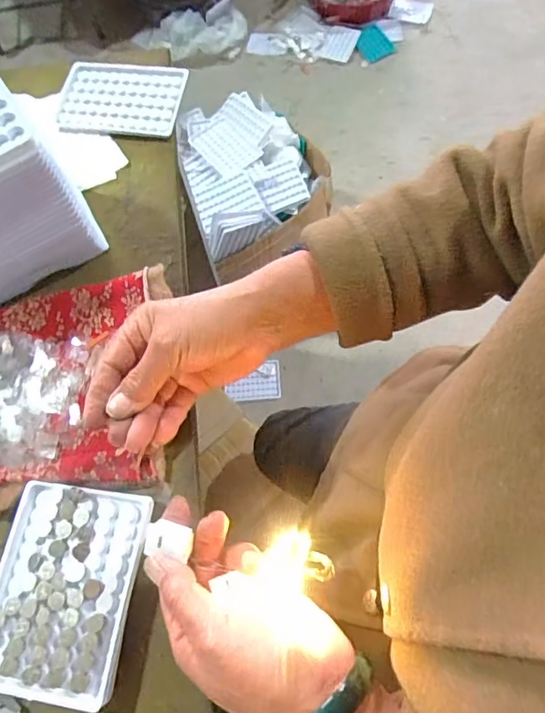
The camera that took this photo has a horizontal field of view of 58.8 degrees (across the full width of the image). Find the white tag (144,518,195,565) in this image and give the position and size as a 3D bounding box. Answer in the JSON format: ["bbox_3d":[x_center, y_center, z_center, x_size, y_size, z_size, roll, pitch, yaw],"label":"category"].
[{"bbox_3d":[-0.061,0.107,0.282,0.025,0.005,0.017,14,70,8],"label":"white tag"}]

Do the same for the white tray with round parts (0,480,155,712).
[{"bbox_3d":[-0.144,0.156,0.331,0.097,0.012,0.128,7,69,5],"label":"white tray with round parts"}]

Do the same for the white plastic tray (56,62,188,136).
[{"bbox_3d":[-0.159,-0.271,0.507,0.127,0.008,0.094,5,69,5],"label":"white plastic tray"}]

